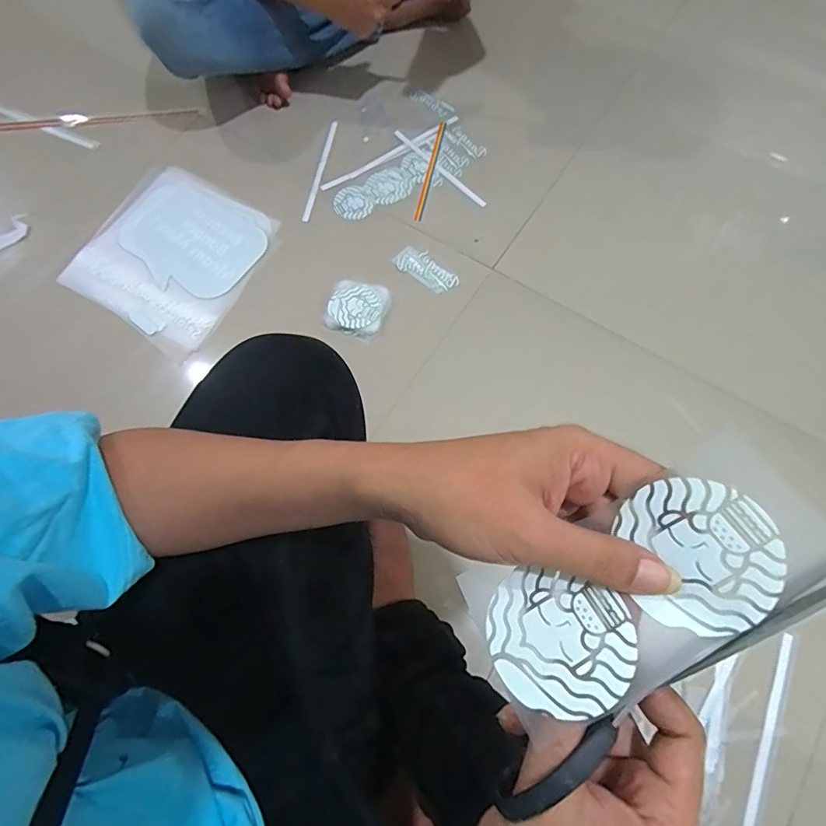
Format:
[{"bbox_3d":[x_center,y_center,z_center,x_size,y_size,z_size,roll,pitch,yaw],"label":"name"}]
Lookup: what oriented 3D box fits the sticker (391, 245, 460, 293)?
[{"bbox_3d":[0.020,-0.222,0.731,0.105,0.005,0.049,35,75,13],"label":"sticker"}]

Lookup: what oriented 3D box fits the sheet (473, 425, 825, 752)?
[{"bbox_3d":[0.104,0.082,0.219,0.153,0.022,0.070,-40,71,10],"label":"sheet"}]

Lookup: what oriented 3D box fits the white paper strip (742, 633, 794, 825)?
[{"bbox_3d":[0.392,0.358,0.520,0.019,0.007,0.223,24,72,11],"label":"white paper strip"}]

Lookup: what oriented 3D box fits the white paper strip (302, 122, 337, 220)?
[{"bbox_3d":[-0.158,-0.415,0.805,0.013,0.006,0.224,7,69,5],"label":"white paper strip"}]

